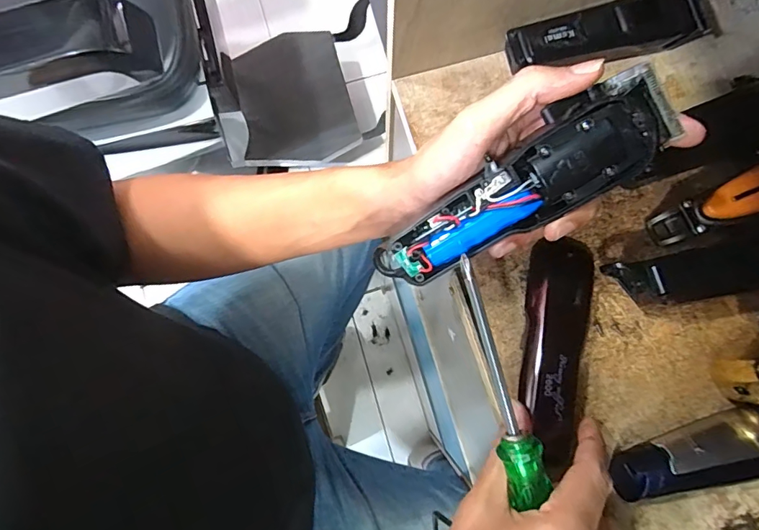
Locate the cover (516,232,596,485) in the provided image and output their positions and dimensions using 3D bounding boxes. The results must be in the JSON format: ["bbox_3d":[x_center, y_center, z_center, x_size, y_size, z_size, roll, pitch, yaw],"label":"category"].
[{"bbox_3d":[0.115,0.049,0.306,0.039,0.017,0.139,9,74,3],"label":"cover"}]

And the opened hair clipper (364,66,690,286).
[{"bbox_3d":[0.075,-0.044,0.267,0.169,0.034,0.049,-32,108,18],"label":"opened hair clipper"}]

